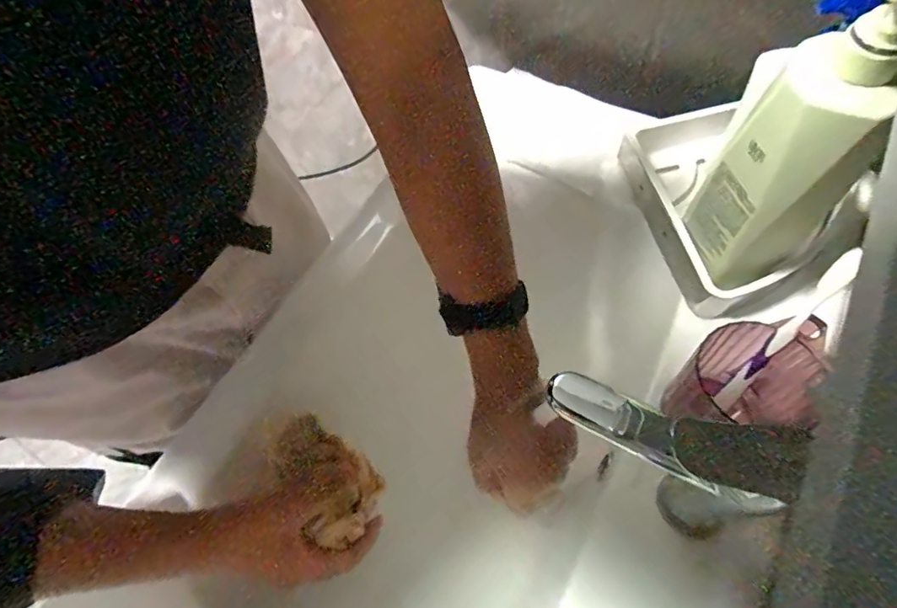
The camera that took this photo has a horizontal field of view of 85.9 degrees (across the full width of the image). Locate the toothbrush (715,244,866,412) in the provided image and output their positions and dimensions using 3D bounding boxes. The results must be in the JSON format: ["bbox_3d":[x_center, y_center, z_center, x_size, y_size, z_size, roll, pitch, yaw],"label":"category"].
[{"bbox_3d":[0.237,0.024,0.344,0.012,0.158,0.014,36,35,20],"label":"toothbrush"}]

